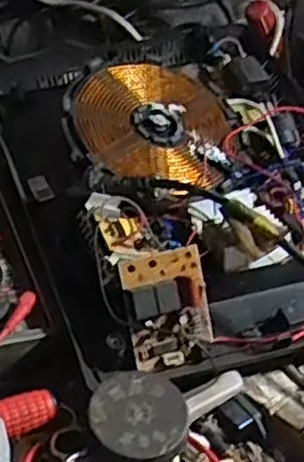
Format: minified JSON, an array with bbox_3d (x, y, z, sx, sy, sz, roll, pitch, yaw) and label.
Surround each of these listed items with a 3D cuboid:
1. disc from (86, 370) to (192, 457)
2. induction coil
[{"bbox_3d":[-0.008,0.105,0.406,0.058,0.005,0.052,9,44,5],"label":"disc"},{"bbox_3d":[0.002,-0.095,0.605,0.132,0.016,0.140,10,53,-14],"label":"induction coil"}]

